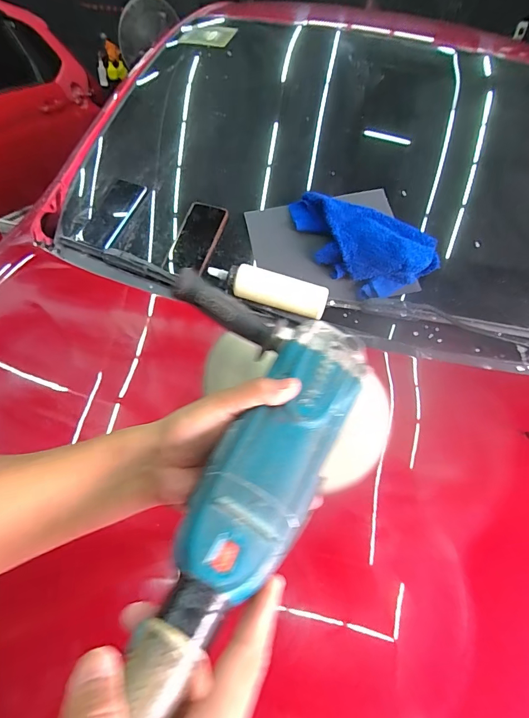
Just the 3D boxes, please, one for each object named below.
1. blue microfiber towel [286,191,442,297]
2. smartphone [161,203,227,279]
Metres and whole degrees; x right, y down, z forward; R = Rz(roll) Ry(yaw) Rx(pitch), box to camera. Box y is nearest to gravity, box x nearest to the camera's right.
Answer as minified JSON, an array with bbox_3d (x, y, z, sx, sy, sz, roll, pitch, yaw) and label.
[{"bbox_3d":[0.159,-0.211,0.668,0.283,0.063,0.166,29,85,20],"label":"blue microfiber towel"},{"bbox_3d":[-0.128,-0.227,0.697,0.082,0.012,0.163,11,67,18],"label":"smartphone"}]

